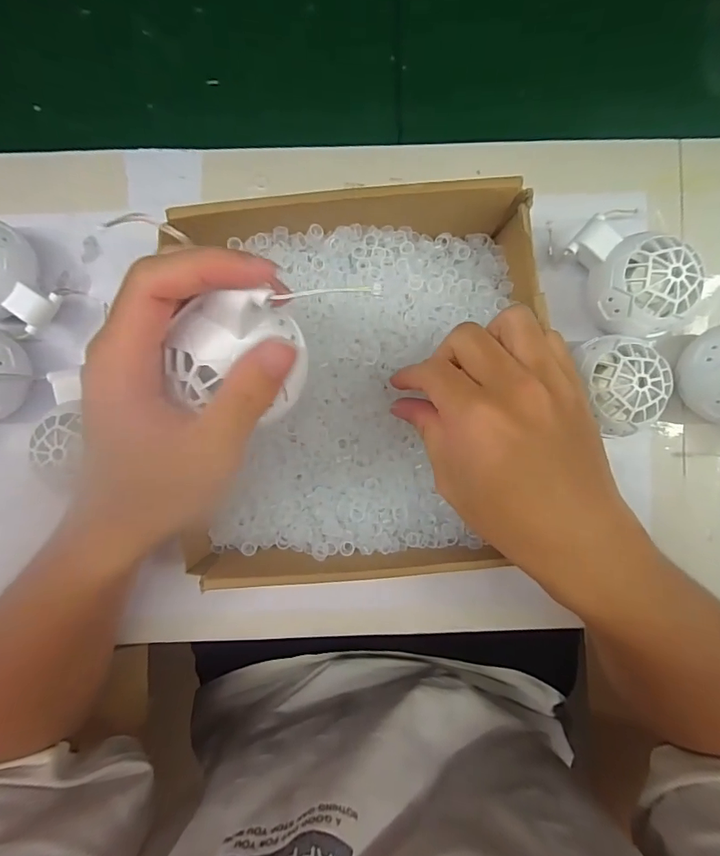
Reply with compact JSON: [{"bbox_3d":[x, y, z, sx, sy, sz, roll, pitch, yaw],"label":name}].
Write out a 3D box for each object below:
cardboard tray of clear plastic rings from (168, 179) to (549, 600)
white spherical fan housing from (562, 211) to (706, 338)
[{"bbox_3d":[0.000,-0.022,0.282,0.193,0.068,0.216,0,90,-2],"label":"cardboard tray of clear plastic rings"},{"bbox_3d":[0.167,-0.094,0.290,0.052,0.056,0.081,-38,88,-1],"label":"white spherical fan housing"}]

